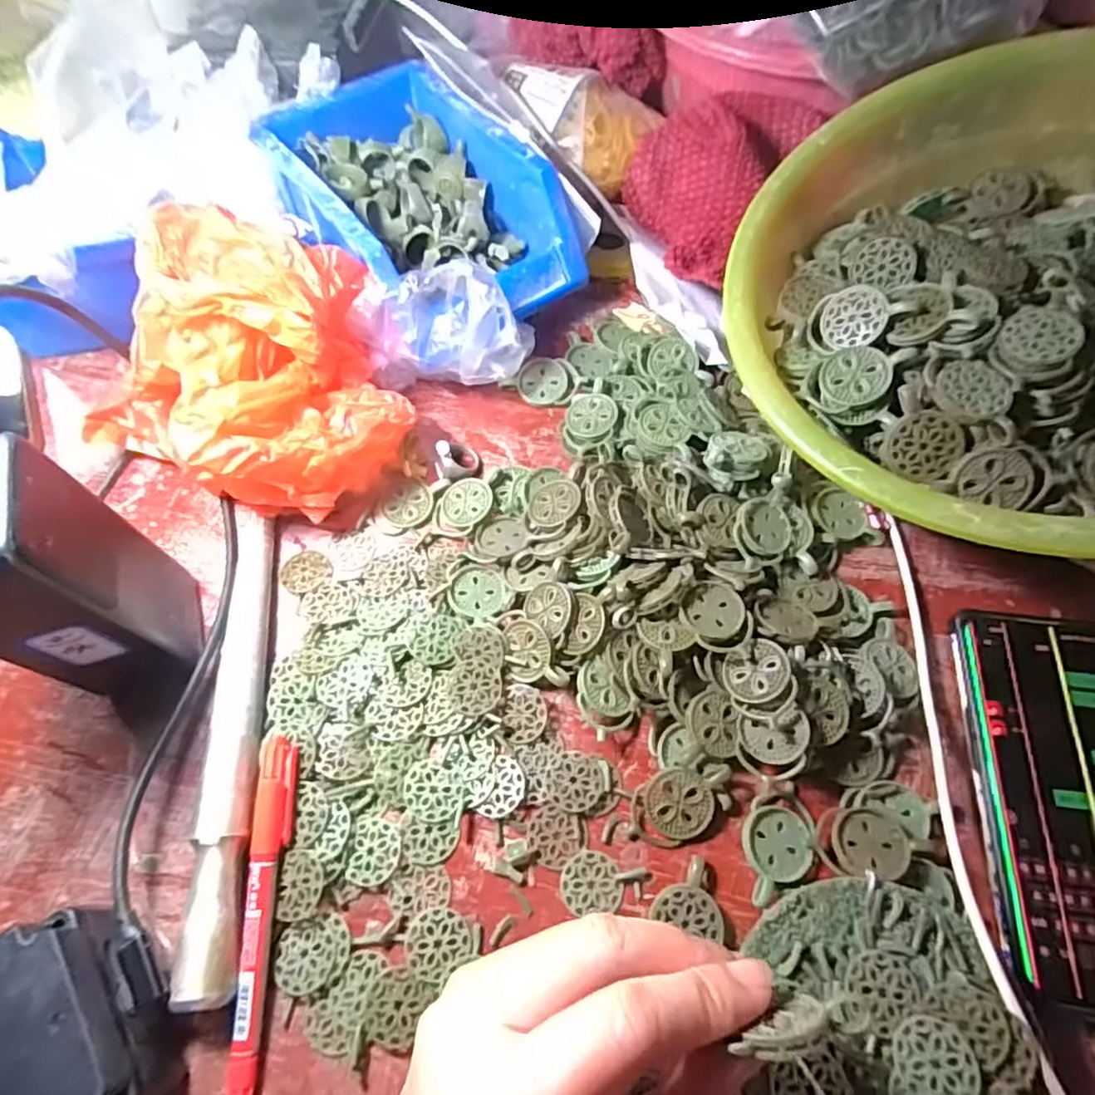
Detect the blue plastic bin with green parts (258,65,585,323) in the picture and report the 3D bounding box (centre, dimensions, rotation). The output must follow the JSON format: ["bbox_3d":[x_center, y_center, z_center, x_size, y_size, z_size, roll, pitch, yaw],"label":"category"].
[{"bbox_3d":[-0.077,-0.201,0.386,0.126,0.072,0.181,-36,70,-15],"label":"blue plastic bin with green parts"}]

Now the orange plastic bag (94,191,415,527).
[{"bbox_3d":[-0.151,-0.091,0.334,0.155,0.090,0.131,24,68,11],"label":"orange plastic bag"}]

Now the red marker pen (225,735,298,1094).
[{"bbox_3d":[-0.114,0.150,0.255,0.015,0.013,0.140,-3,65,-1],"label":"red marker pen"}]

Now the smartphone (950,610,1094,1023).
[{"bbox_3d":[0.233,0.110,0.278,0.084,0.011,0.165,6,65,3],"label":"smartphone"}]

